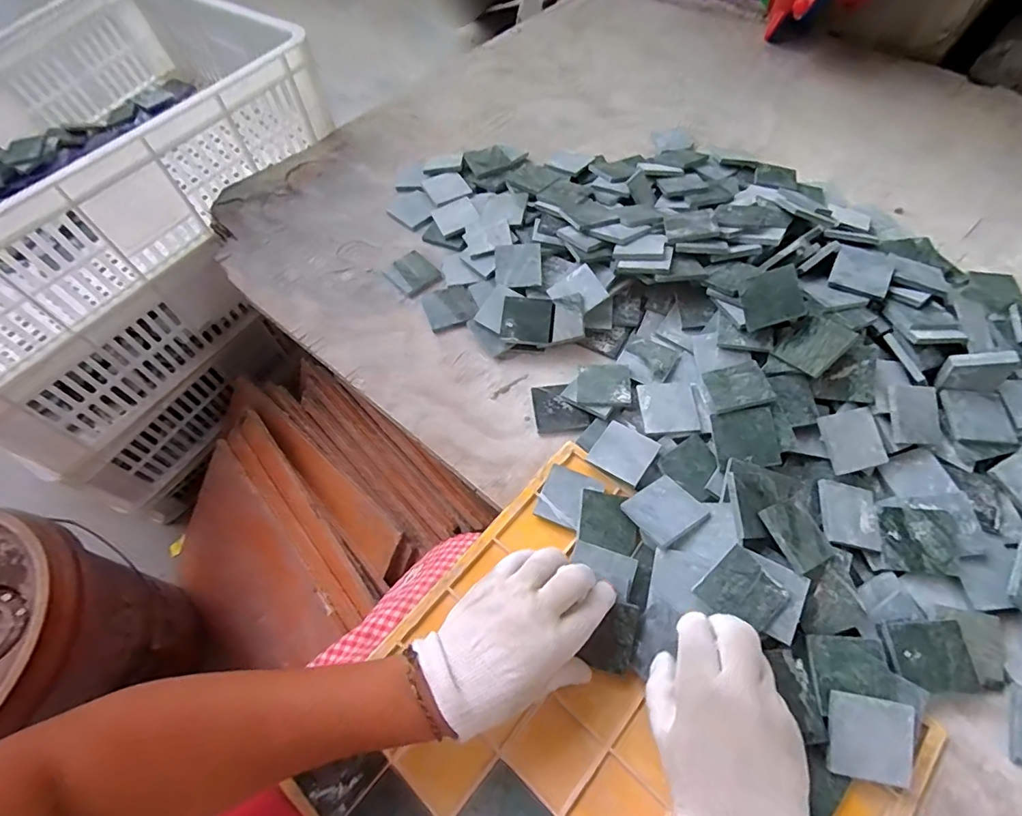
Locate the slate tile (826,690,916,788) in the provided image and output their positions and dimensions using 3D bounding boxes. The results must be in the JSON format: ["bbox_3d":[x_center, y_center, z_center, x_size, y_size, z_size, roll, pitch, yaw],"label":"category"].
[{"bbox_3d":[0.230,0.213,0.325,0.048,0.005,0.050,6,86,10],"label":"slate tile"}]

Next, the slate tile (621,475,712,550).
[{"bbox_3d":[0.122,0.082,0.402,0.048,0.010,0.049,-34,42,-10],"label":"slate tile"}]

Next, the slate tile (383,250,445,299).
[{"bbox_3d":[-0.107,-0.148,0.562,0.046,0.007,0.054,-40,69,-20],"label":"slate tile"}]

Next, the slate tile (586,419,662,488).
[{"bbox_3d":[0.095,0.037,0.430,0.049,0.004,0.044,31,75,30],"label":"slate tile"}]

